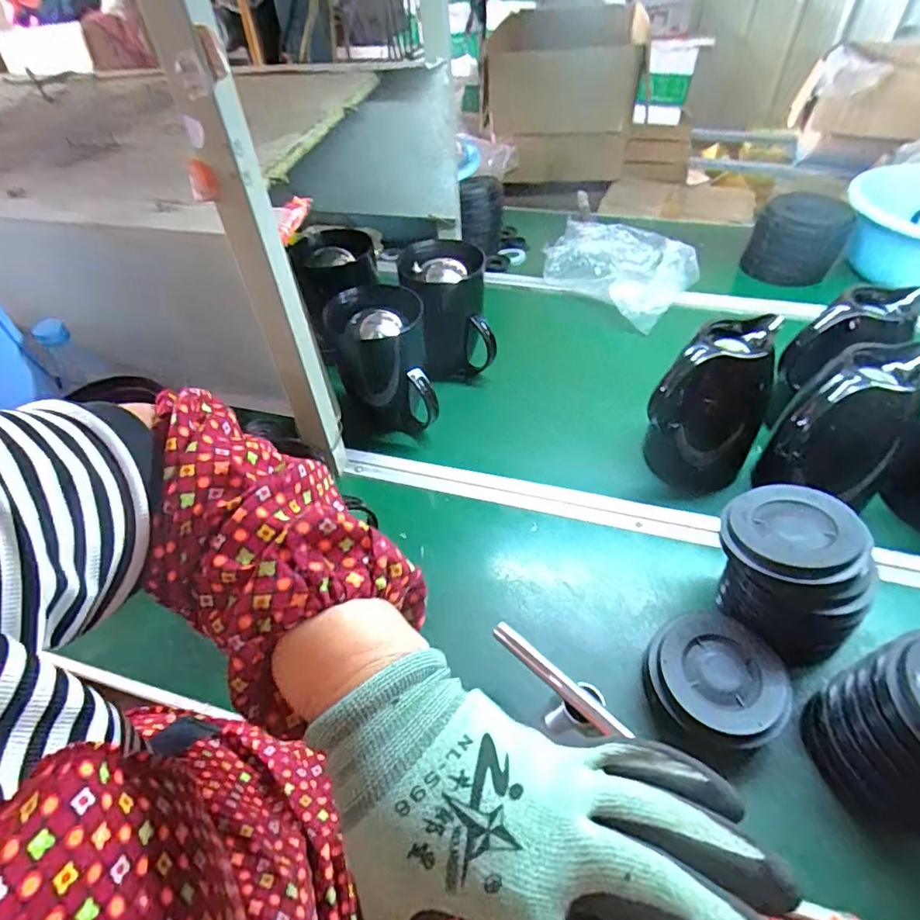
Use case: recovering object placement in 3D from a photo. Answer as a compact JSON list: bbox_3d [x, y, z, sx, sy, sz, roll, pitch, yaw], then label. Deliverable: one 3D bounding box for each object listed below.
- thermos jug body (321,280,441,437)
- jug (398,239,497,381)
[{"bbox_3d":[-0.104,-0.123,0.752,0.122,0.184,0.114,-15,46,-10],"label":"thermos jug body"},{"bbox_3d":[-0.020,-0.229,0.841,0.123,0.195,0.103,-11,46,-6],"label":"jug"}]

